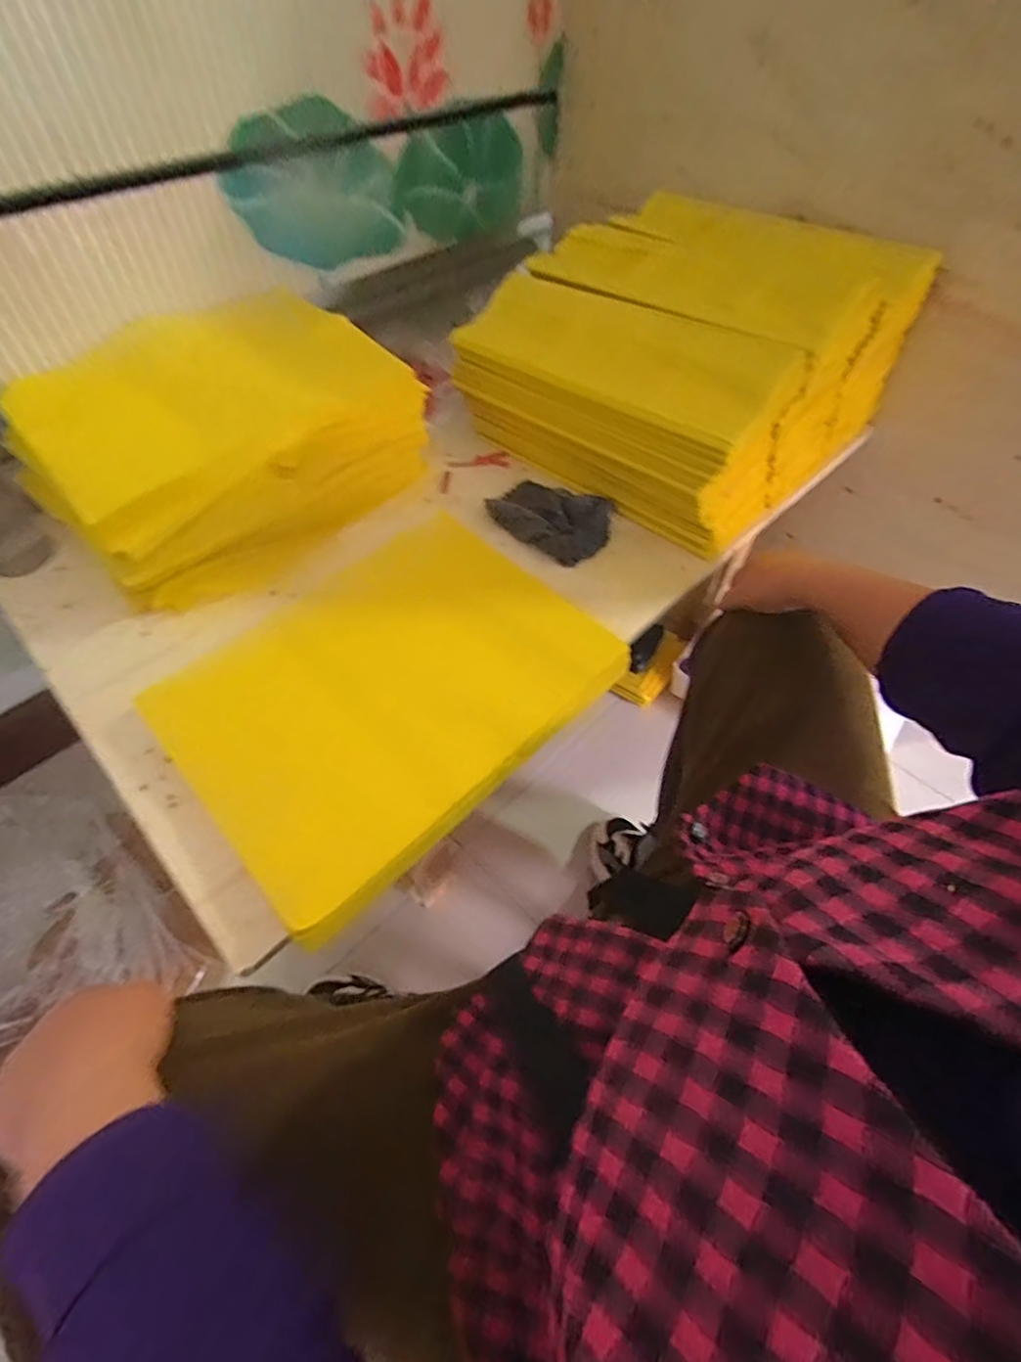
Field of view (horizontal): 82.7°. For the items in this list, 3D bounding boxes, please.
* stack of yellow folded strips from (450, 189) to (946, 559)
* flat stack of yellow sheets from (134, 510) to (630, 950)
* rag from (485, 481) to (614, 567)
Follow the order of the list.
[{"bbox_3d":[0.211,-0.395,0.707,0.384,0.192,0.408,35,61,23],"label":"stack of yellow folded strips"},{"bbox_3d":[-0.105,-0.001,0.514,0.349,0.034,0.263,-39,63,-25],"label":"flat stack of yellow sheets"},{"bbox_3d":[0.050,-0.194,0.669,0.136,0.035,0.112,25,58,17],"label":"rag"}]

